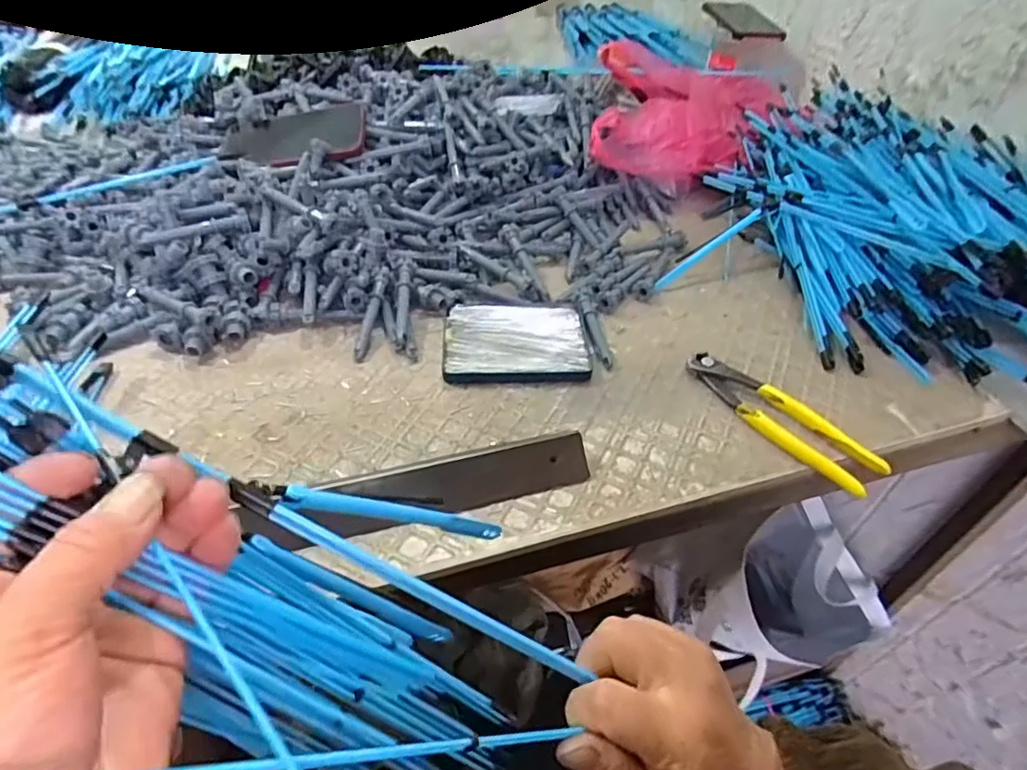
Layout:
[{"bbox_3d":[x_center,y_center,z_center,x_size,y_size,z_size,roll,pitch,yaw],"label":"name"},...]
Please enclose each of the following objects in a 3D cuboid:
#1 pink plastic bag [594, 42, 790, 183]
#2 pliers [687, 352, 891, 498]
[{"bbox_3d":[0.221,-0.349,0.769,0.232,0.088,0.273,7,45,3],"label":"pink plastic bag"},{"bbox_3d":[0.208,0.023,0.468,0.040,0.020,0.163,-25,51,-26],"label":"pliers"}]

